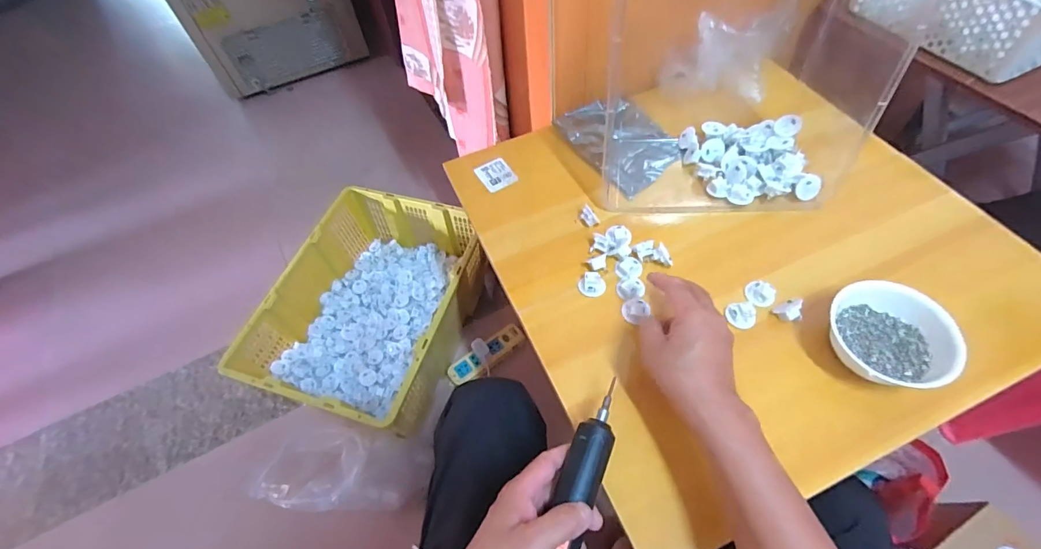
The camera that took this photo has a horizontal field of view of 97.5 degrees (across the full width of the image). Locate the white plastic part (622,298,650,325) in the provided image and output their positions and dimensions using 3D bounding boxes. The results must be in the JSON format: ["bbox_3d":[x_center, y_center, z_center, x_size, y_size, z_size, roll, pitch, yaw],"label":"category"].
[{"bbox_3d":[0.133,0.042,0.533,0.029,0.011,0.029,-2,57,3],"label":"white plastic part"}]

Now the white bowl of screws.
[{"bbox_3d":[0.385,0.066,0.477,0.096,0.054,0.107,14,59,13],"label":"white bowl of screws"}]

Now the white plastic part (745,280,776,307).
[{"bbox_3d":[0.283,0.023,0.541,0.032,0.017,0.029,39,68,25],"label":"white plastic part"}]

